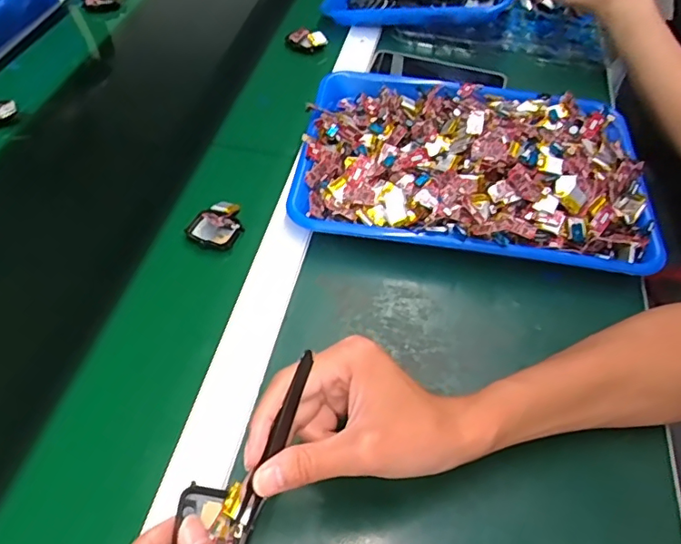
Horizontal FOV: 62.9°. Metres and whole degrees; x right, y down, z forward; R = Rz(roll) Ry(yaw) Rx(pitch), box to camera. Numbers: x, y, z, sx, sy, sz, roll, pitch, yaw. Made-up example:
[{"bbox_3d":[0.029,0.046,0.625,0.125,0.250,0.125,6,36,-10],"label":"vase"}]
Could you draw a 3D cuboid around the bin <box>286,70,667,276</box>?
[{"bbox_3d":[0.130,-0.119,0.547,0.330,0.064,0.244,7,49,4],"label":"bin"}]

